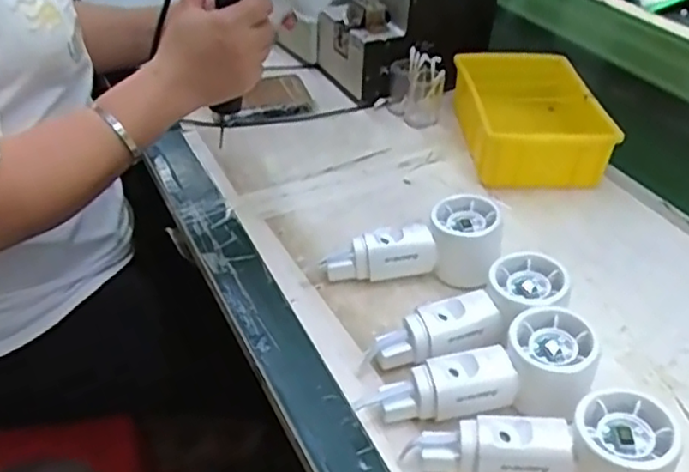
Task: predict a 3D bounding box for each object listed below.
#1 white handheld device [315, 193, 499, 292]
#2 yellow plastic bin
[{"bbox_3d":[0.058,0.015,0.557,0.143,0.057,0.050,-15,39,-1],"label":"white handheld device"},{"bbox_3d":[0.198,-0.130,0.731,0.129,0.063,0.196,1,37,-4],"label":"yellow plastic bin"}]

